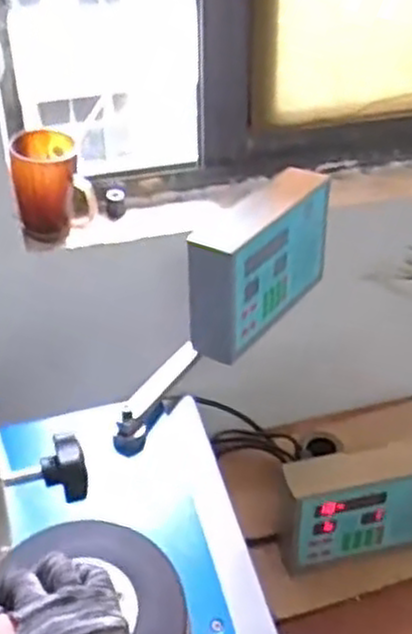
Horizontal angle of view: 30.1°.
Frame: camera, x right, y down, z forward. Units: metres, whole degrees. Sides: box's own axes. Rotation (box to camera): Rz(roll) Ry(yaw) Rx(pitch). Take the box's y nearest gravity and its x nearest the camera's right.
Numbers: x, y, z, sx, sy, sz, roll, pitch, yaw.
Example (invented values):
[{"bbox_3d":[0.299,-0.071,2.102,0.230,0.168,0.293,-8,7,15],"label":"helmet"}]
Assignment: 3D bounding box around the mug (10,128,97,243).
[{"bbox_3d":[-0.184,-0.159,0.934,0.090,0.115,0.083,-7,38,-9],"label":"mug"}]

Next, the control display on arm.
[{"bbox_3d":[0.067,-0.068,0.920,0.072,0.140,0.225,21,43,25],"label":"control display on arm"}]

